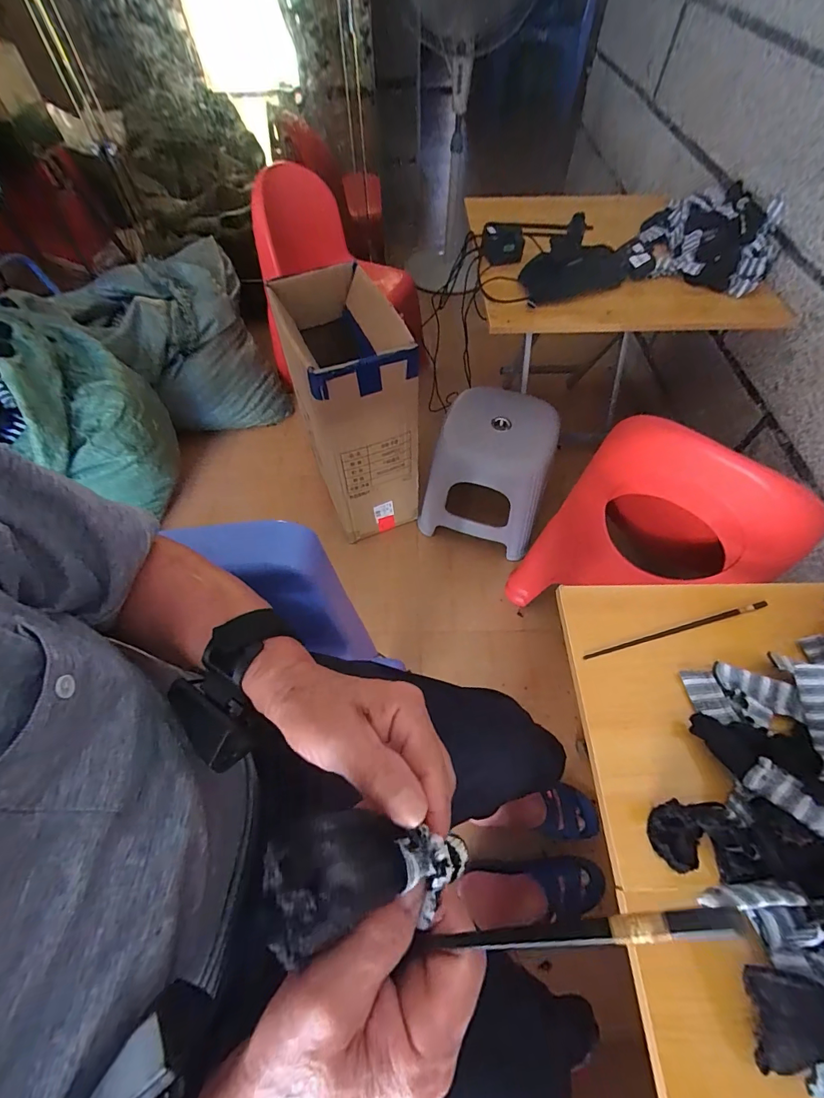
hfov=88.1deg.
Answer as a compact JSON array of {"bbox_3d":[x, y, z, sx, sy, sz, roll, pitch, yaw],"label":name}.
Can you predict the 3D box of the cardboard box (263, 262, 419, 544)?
[{"bbox_3d":[-0.142,-0.334,1.024,0.224,0.499,0.396,-18,60,-11],"label":"cardboard box"}]

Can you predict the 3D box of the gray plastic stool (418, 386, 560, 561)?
[{"bbox_3d":[0.194,-0.191,1.079,0.282,0.324,0.263,18,60,11],"label":"gray plastic stool"}]

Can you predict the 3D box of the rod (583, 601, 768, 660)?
[{"bbox_3d":[0.305,0.092,0.487,0.234,0.004,0.007,-14,59,-8],"label":"rod"}]

